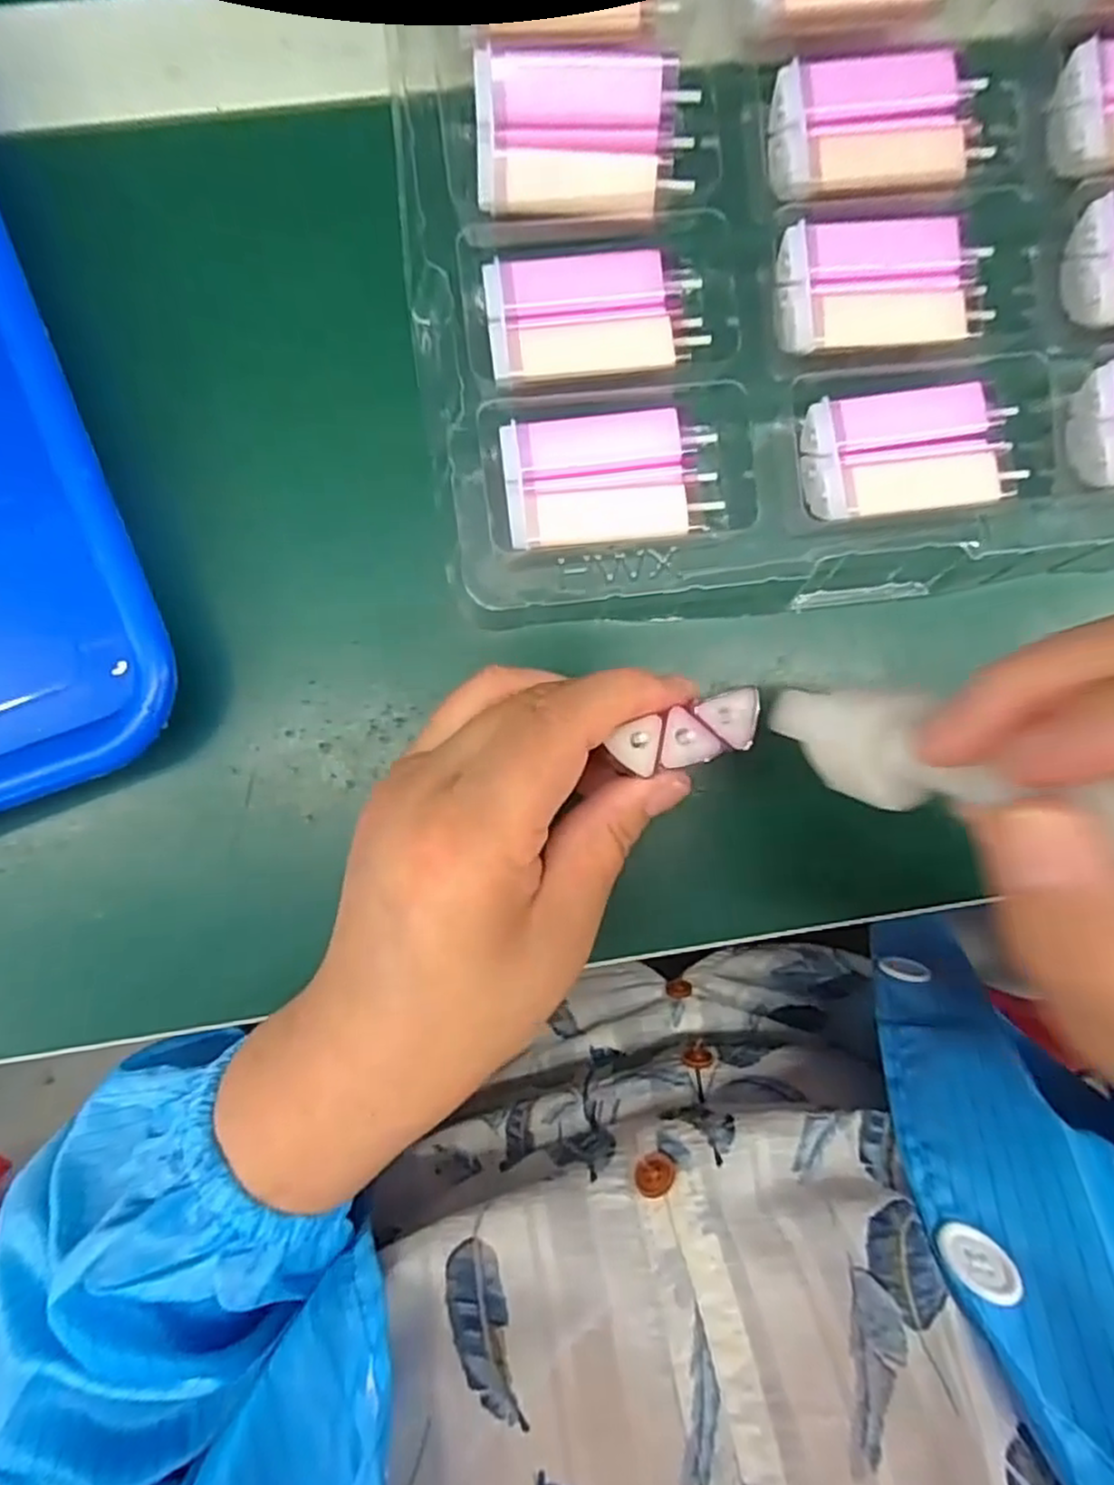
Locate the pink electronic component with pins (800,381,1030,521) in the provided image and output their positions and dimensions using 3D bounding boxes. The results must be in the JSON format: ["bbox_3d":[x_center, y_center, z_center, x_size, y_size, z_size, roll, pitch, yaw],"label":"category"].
[{"bbox_3d":[0.114,-0.096,0.237,0.065,0.015,0.040,-8,92,-3],"label":"pink electronic component with pins"}]

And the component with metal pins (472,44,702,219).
[{"bbox_3d":[0.008,-0.193,0.232,0.068,0.013,0.041,-3,119,-5],"label":"component with metal pins"}]

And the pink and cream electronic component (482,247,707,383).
[{"bbox_3d":[0.012,-0.136,0.231,0.067,0.012,0.039,-7,92,-3],"label":"pink and cream electronic component"}]

